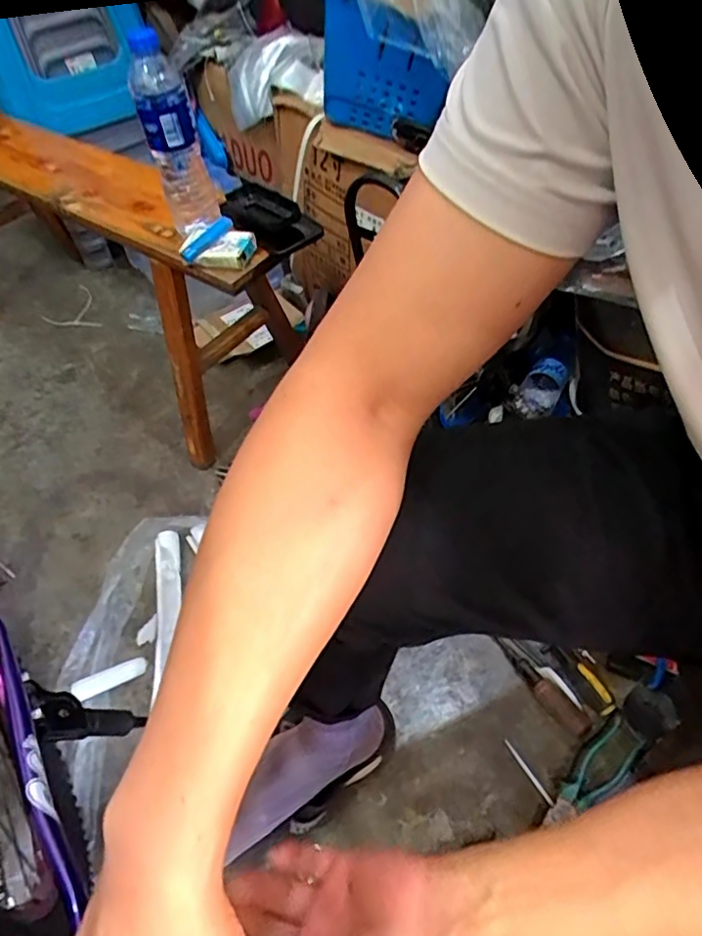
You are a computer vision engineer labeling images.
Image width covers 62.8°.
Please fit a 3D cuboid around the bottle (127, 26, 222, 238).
[{"bbox_3d":[-0.219,-0.408,0.712,0.064,0.204,0.067,-17,53,-8],"label":"bottle"}]

